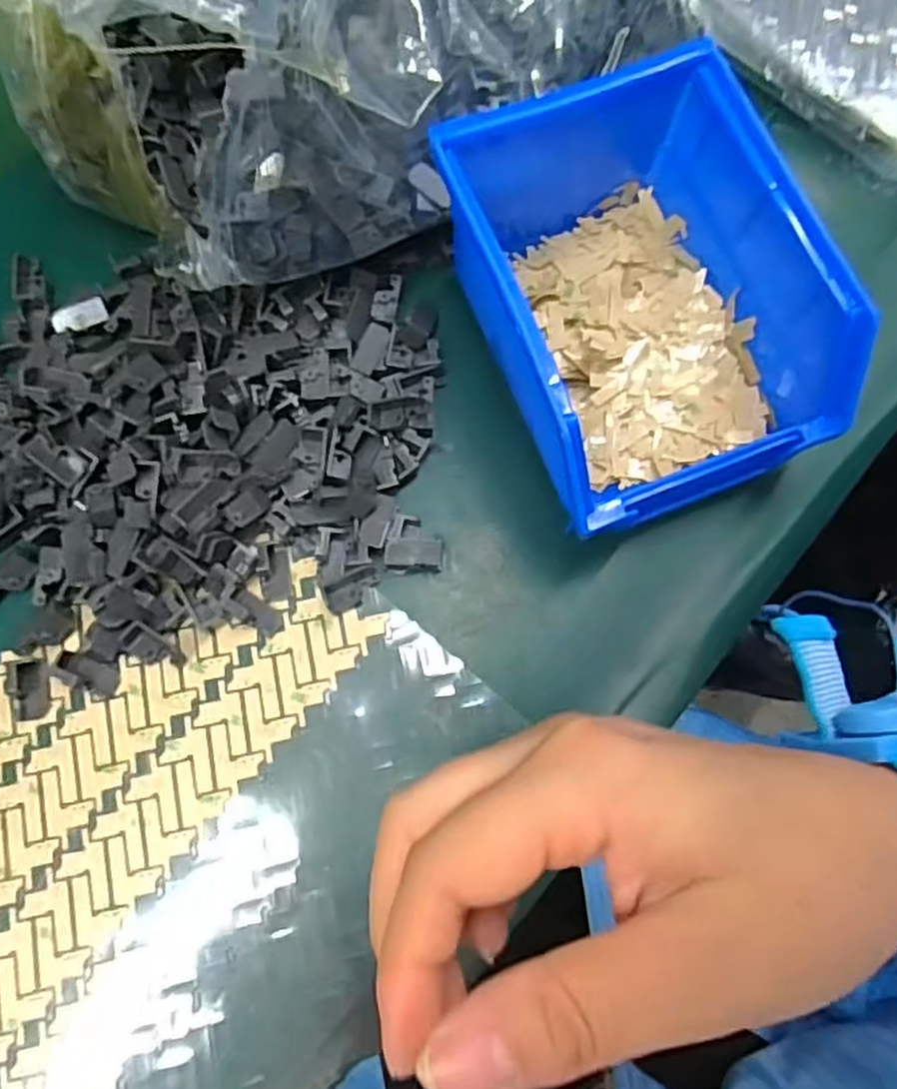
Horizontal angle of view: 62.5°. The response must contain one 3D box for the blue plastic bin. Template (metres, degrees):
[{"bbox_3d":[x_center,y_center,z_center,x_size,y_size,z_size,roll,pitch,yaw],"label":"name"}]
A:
[{"bbox_3d":[0.062,-0.095,0.267,0.111,0.064,0.162,-22,78,-7],"label":"blue plastic bin"}]

